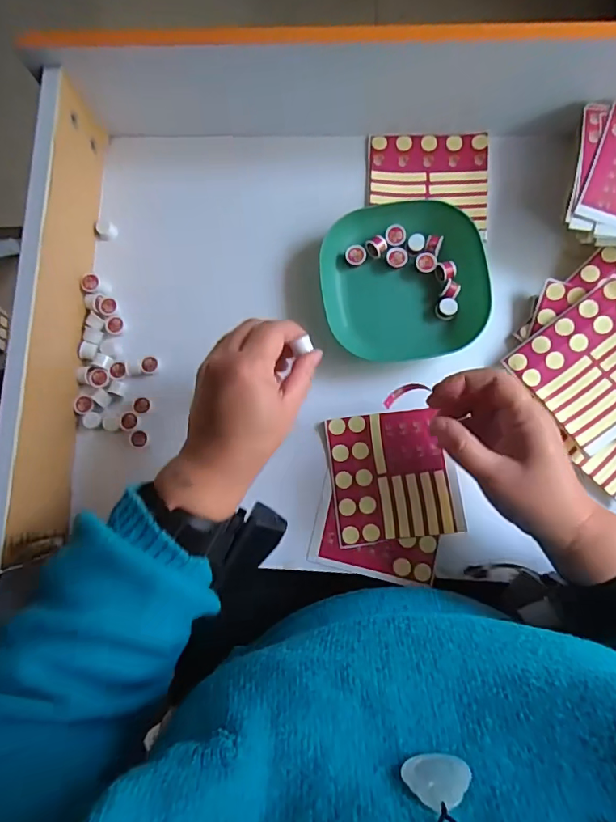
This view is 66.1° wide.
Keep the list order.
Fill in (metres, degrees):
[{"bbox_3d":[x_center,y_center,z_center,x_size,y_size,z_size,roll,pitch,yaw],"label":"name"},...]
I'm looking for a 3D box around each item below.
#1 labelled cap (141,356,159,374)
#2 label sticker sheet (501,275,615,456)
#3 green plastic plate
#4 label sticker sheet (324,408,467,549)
[{"bbox_3d":[-0.138,-0.040,0.415,0.015,0.005,0.014,0,83,3],"label":"labelled cap"},{"bbox_3d":[0.238,-0.035,0.382,0.106,0.007,0.107,-40,83,8],"label":"label sticker sheet"},{"bbox_3d":[0.081,-0.114,0.410,0.134,0.026,0.135,-9,83,2],"label":"green plastic plate"},{"bbox_3d":[0.071,0.053,0.395,0.101,0.009,0.103,-7,83,3],"label":"label sticker sheet"}]

